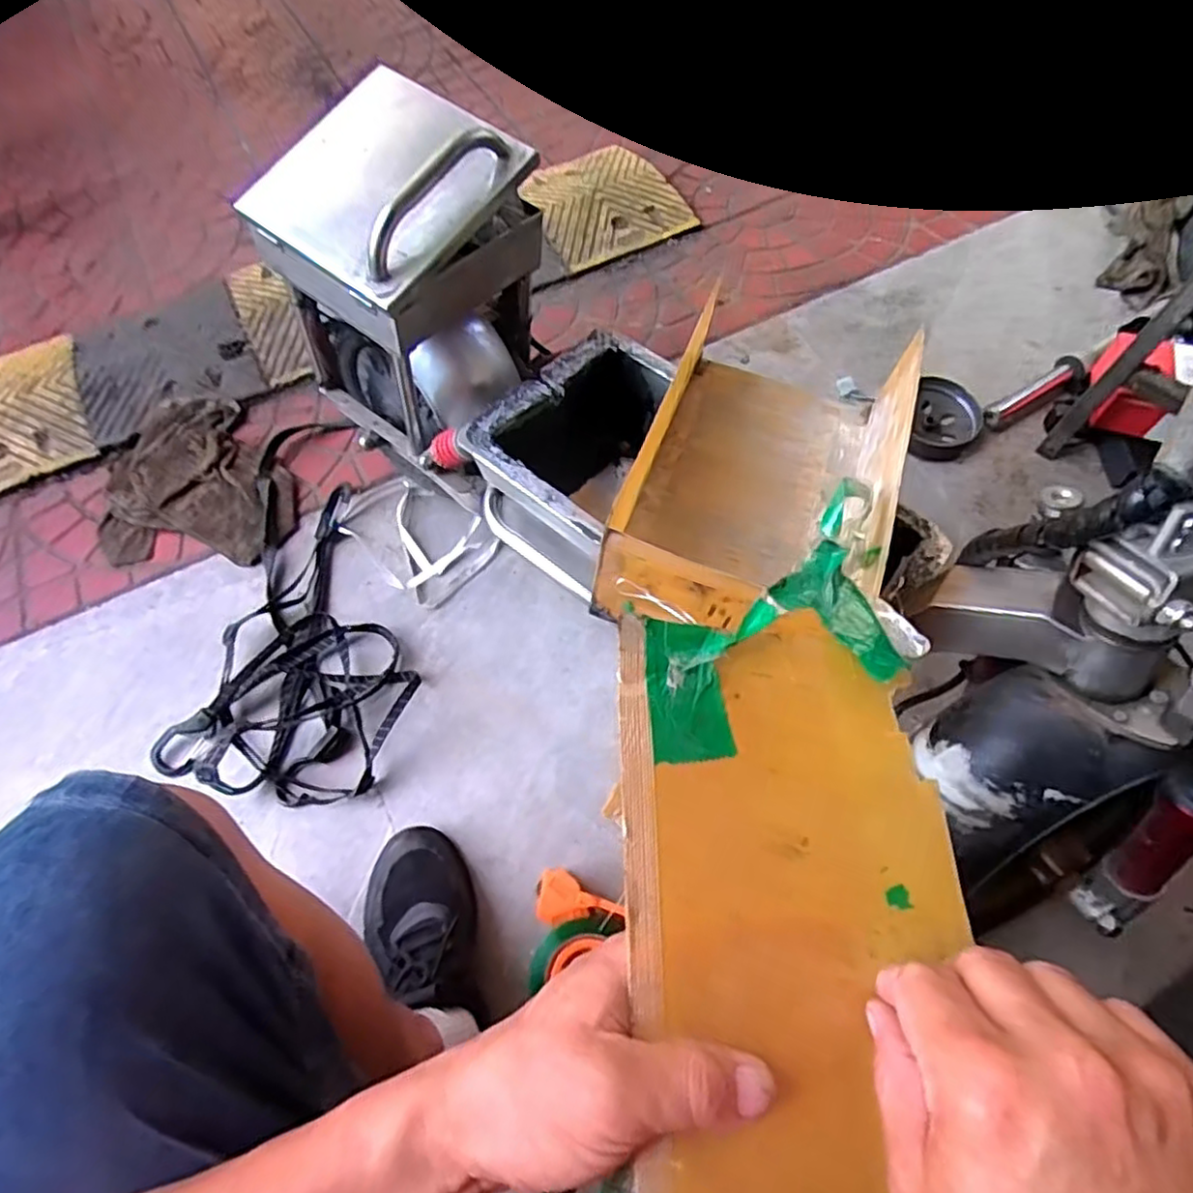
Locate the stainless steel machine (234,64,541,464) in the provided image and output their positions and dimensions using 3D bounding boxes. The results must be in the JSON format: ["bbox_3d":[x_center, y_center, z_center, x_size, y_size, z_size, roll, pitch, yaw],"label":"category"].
[{"bbox_3d":[-0.182,-0.305,0.683,0.218,0.251,0.211,35,71,13],"label":"stainless steel machine"}]

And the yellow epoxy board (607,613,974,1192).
[{"bbox_3d":[0.092,0.165,0.290,0.168,0.008,0.316,3,69,-19],"label":"yellow epoxy board"}]

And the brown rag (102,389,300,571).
[{"bbox_3d":[-0.532,-0.168,0.924,0.262,0.039,0.285,-6,63,-1],"label":"brown rag"}]

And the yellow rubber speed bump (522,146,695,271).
[{"bbox_3d":[0.007,-0.687,1.184,0.246,0.033,0.257,-26,65,-10],"label":"yellow rubber speed bump"}]

